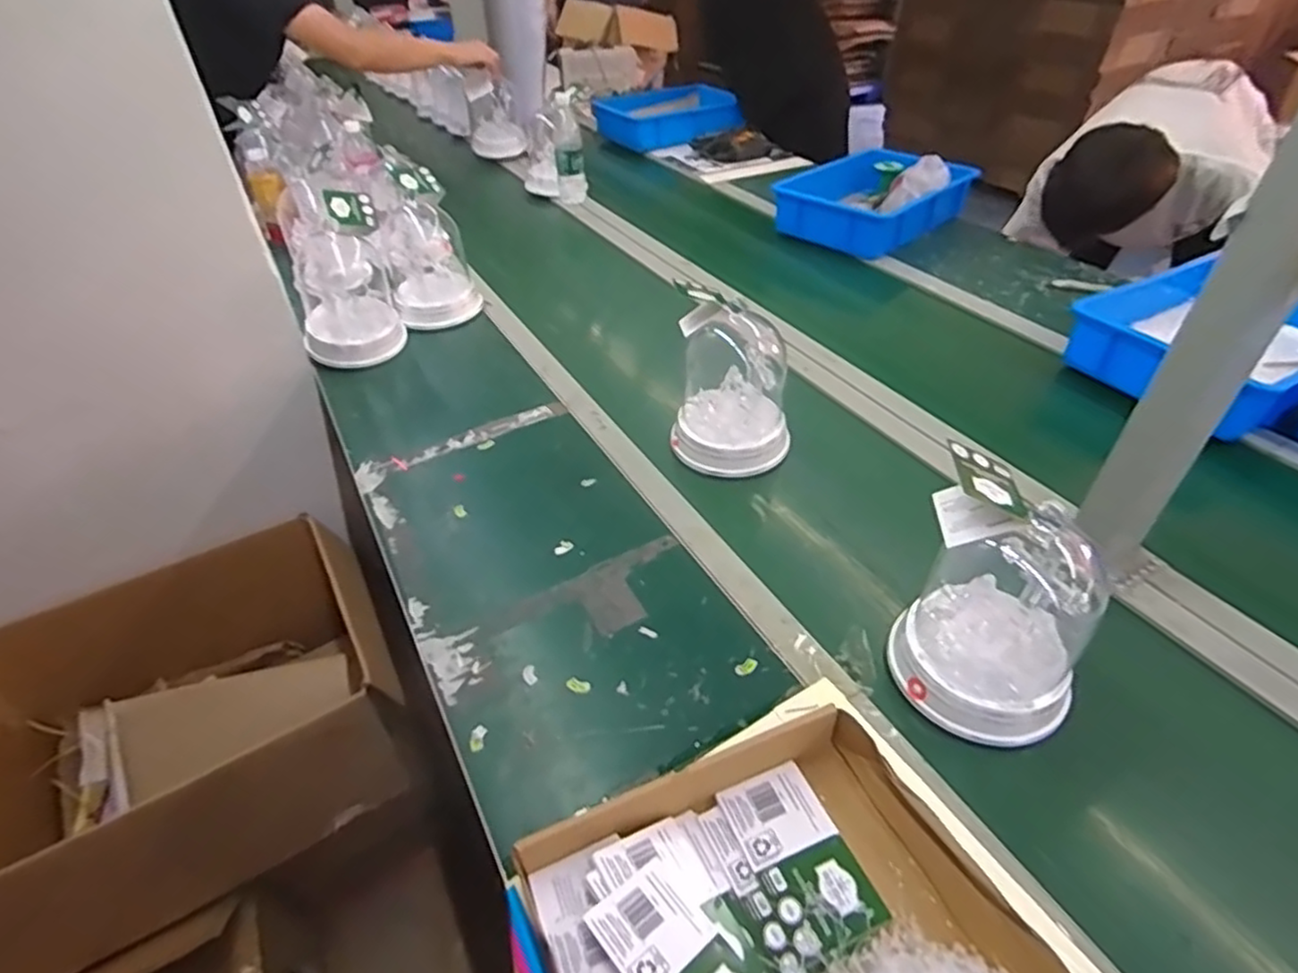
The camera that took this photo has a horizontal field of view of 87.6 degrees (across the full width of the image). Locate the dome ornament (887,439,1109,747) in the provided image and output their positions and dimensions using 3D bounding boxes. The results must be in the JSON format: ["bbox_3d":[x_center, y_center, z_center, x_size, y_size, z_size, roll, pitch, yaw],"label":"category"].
[{"bbox_3d":[0.293,0.099,0.566,0.140,0.207,0.130,23,47,26],"label":"dome ornament"}]

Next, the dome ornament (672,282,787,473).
[{"bbox_3d":[0.105,-0.127,0.852,0.144,0.210,0.125,7,42,10],"label":"dome ornament"}]

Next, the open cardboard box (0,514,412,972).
[{"bbox_3d":[-0.695,0.380,1.028,0.596,0.278,0.495,-27,47,-26],"label":"open cardboard box"}]

